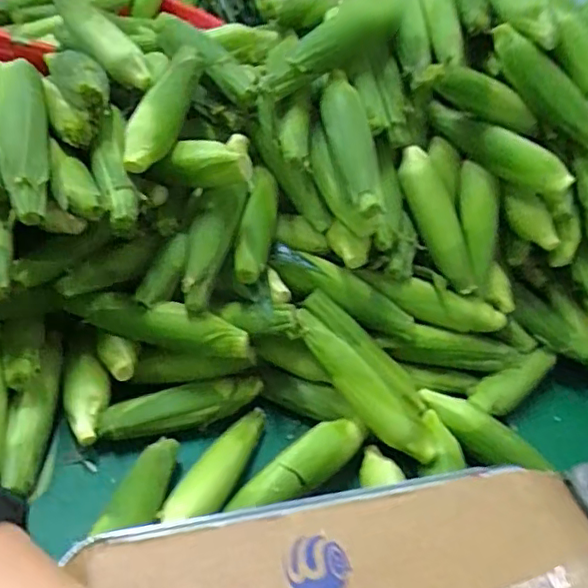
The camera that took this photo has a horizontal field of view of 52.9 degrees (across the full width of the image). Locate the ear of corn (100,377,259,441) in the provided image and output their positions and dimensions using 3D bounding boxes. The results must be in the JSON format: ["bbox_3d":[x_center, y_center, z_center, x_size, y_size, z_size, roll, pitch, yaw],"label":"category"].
[{"bbox_3d":[-0.142,0.141,0.753,0.210,0.042,0.047,-9,45,-20],"label":"ear of corn"}]

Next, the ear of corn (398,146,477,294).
[{"bbox_3d":[0.203,-0.104,0.830,0.063,0.044,0.210,-19,84,-26],"label":"ear of corn"}]

